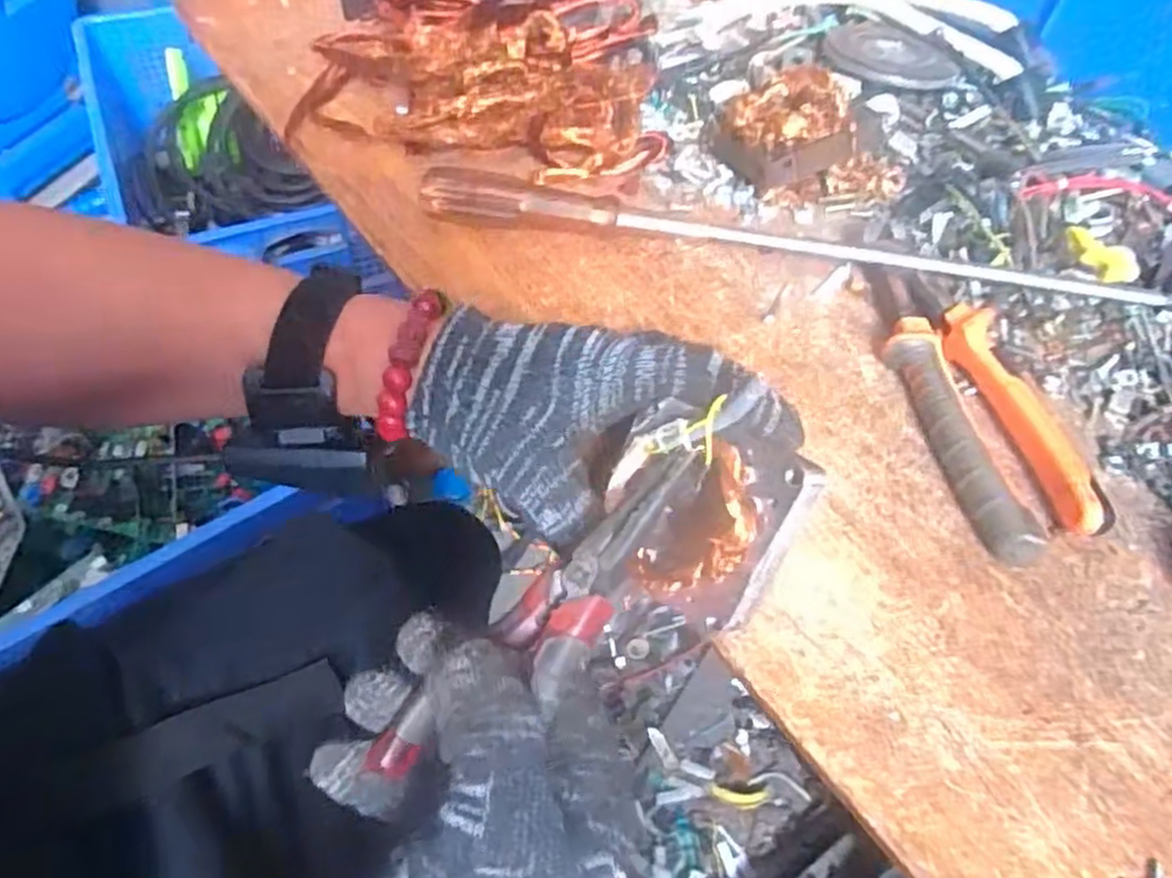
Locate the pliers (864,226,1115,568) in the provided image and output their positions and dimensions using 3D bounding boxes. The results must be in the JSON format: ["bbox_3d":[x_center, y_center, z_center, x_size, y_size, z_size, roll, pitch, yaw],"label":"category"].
[{"bbox_3d":[0.183,-0.031,0.384,0.052,0.027,0.190,-6,55,-9],"label":"pliers"}]

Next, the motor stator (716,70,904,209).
[{"bbox_3d":[0.129,-0.175,0.449,0.080,0.051,0.087,2,55,-3],"label":"motor stator"}]

